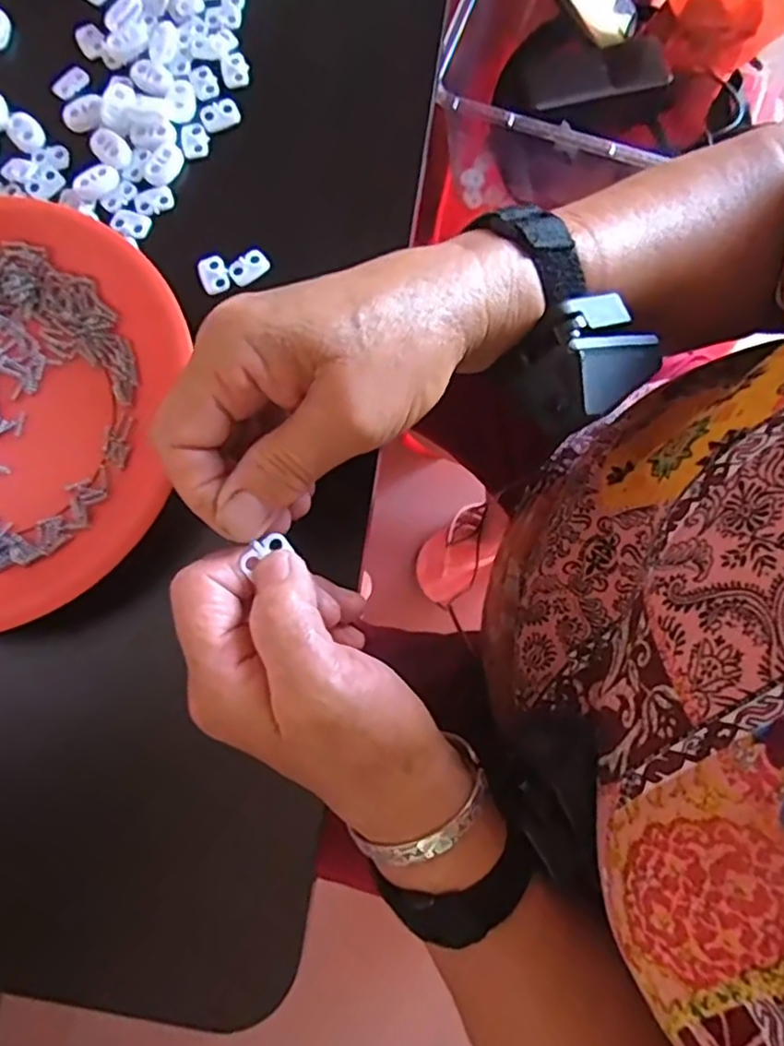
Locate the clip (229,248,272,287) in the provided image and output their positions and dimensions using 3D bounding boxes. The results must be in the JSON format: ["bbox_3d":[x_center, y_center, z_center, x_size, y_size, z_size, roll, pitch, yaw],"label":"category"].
[{"bbox_3d":[-0.069,-0.123,0.316,0.019,0.004,0.013,-37,80,-6],"label":"clip"}]

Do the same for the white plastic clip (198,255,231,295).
[{"bbox_3d":[-0.086,-0.120,0.316,0.014,0.004,0.019,-22,79,-3],"label":"white plastic clip"}]

